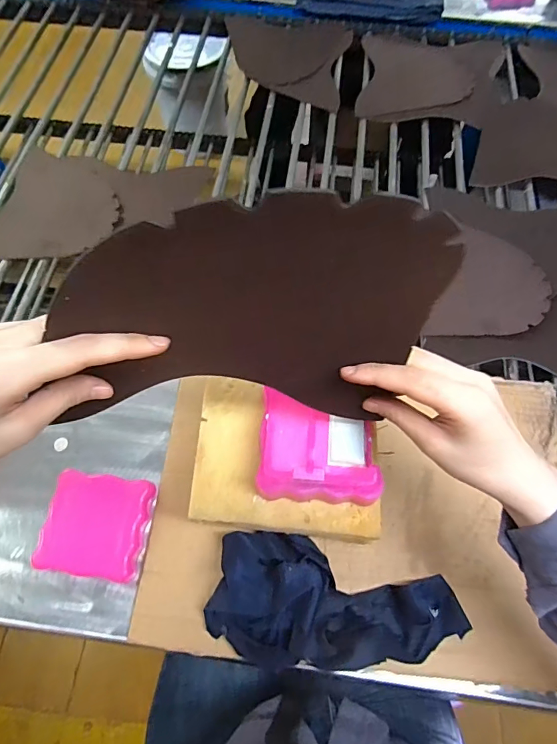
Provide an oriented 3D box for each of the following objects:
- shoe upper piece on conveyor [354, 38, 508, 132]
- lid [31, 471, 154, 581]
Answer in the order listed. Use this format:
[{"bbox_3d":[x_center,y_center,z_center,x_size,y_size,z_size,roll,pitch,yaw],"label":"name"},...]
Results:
[{"bbox_3d":[0.294,-0.571,0.850,0.264,0.017,0.257,6,66,3],"label":"shoe upper piece on conveyor"},{"bbox_3d":[-0.203,0.168,0.487,0.114,0.017,0.104,7,62,3],"label":"lid"}]

